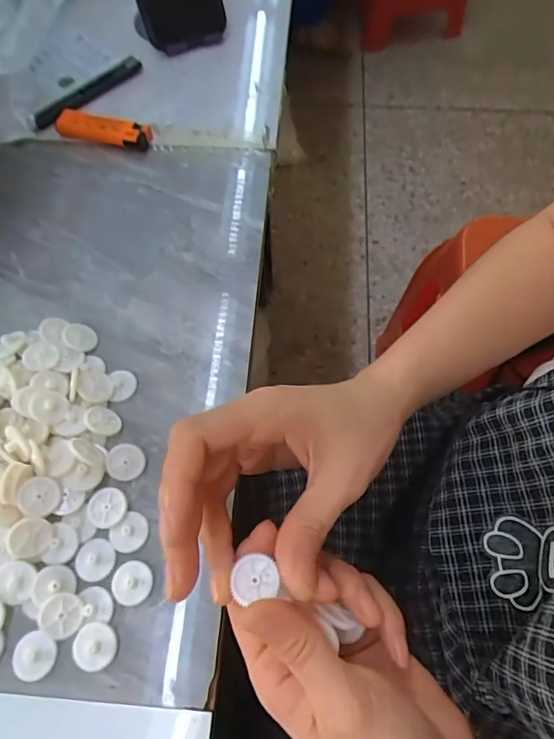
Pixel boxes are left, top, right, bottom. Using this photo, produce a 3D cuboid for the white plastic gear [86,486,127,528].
[{"bbox_3d":[-0.096,0.078,0.273,0.022,0.005,0.022,0,62,1],"label":"white plastic gear"}]

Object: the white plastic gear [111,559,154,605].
[{"bbox_3d":[-0.078,0.113,0.256,0.021,0.004,0.021,0,62,1],"label":"white plastic gear"}]

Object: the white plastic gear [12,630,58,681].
[{"bbox_3d":[-0.123,0.144,0.242,0.022,0.007,0.021,5,62,3],"label":"white plastic gear"}]

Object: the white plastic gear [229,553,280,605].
[{"bbox_3d":[-0.009,0.090,0.207,0.019,0.004,0.017,1,62,1],"label":"white plastic gear"}]

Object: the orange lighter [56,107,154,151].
[{"bbox_3d":[-0.152,-0.206,0.417,0.083,0.019,0.023,9,63,5],"label":"orange lighter"}]

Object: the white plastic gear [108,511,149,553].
[{"bbox_3d":[-0.082,0.091,0.267,0.022,0.004,0.018,-42,69,-19],"label":"white plastic gear"}]

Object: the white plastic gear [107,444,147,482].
[{"bbox_3d":[-0.089,0.055,0.284,0.022,0.004,0.021,9,83,-20],"label":"white plastic gear"}]

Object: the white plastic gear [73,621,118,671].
[{"bbox_3d":[-0.092,0.141,0.244,0.021,0.005,0.021,14,63,8],"label":"white plastic gear"}]

